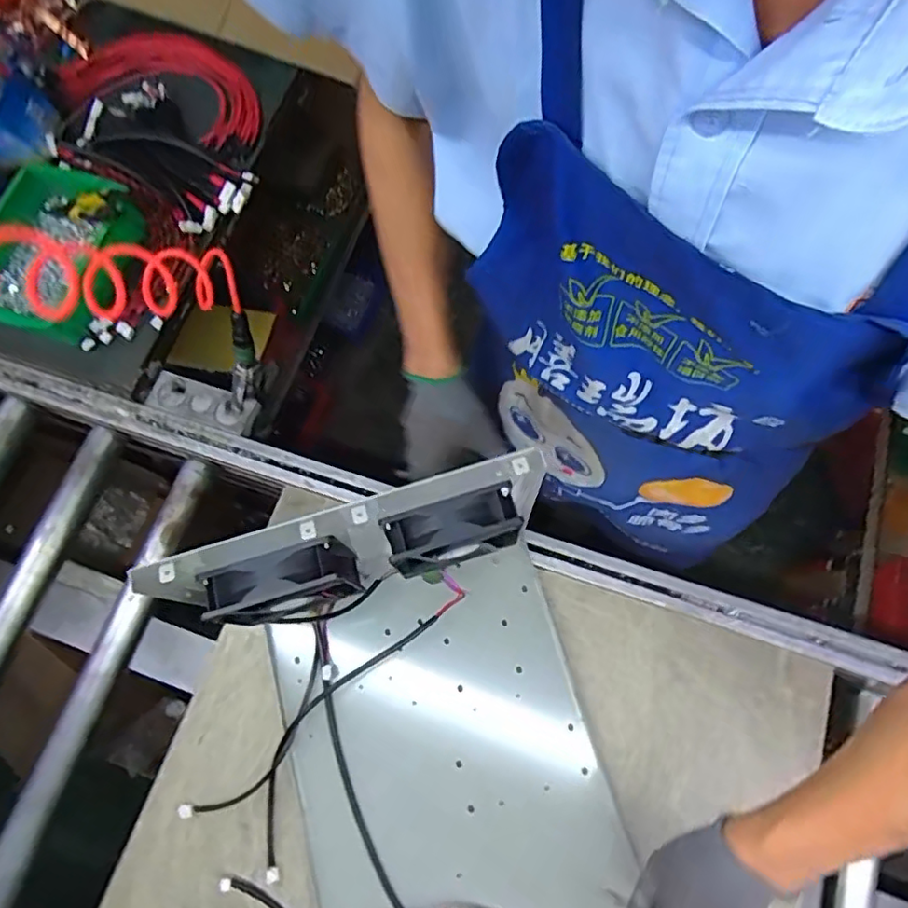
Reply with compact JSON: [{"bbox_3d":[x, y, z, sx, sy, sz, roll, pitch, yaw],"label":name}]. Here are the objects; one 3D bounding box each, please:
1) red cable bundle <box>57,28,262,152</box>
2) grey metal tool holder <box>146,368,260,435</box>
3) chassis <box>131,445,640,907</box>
[{"bbox_3d":[-0.467,-0.614,0.979,0.348,0.042,0.181,19,71,8],"label":"red cable bundle"},{"bbox_3d":[-0.349,-0.072,0.821,0.154,0.021,0.052,17,71,8],"label":"grey metal tool holder"},{"bbox_3d":[-0.022,0.304,0.541,0.339,0.250,0.466,-17,71,-4],"label":"chassis"}]

